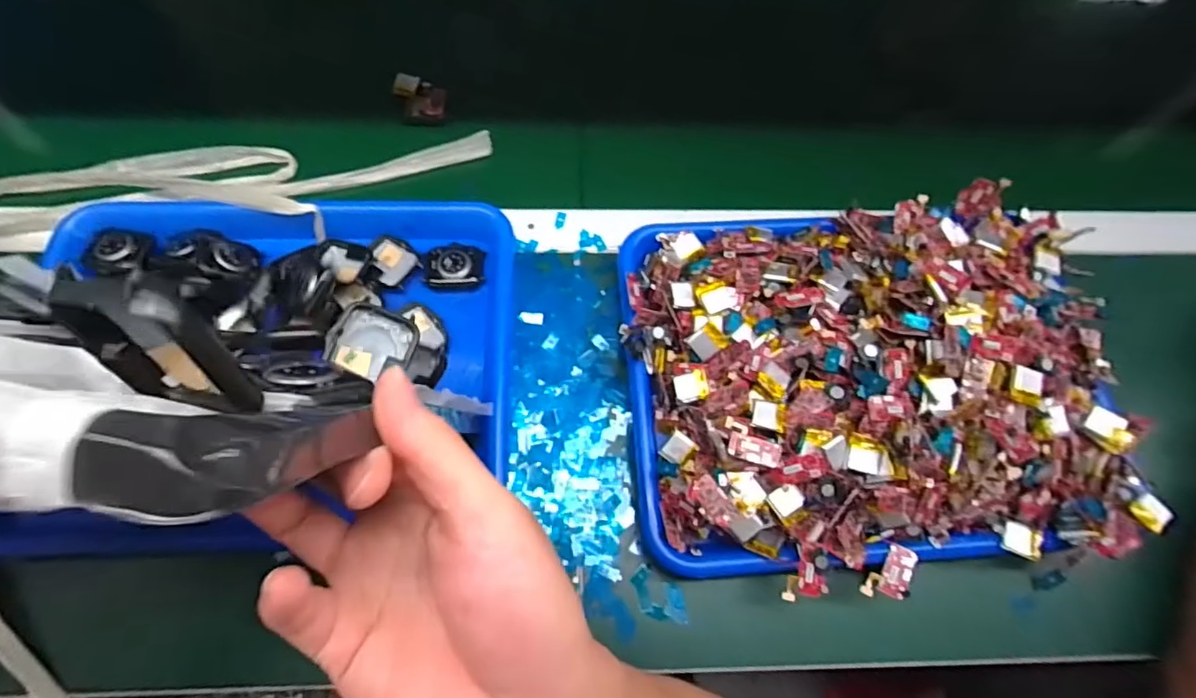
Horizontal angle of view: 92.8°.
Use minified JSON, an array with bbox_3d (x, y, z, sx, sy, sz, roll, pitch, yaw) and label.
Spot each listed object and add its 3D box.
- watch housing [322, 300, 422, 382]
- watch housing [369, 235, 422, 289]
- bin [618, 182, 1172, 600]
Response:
[{"bbox_3d":[-0.110,-0.002,0.281,0.038,0.012,0.034,22,80,-15],"label":"watch housing"},{"bbox_3d":[-0.159,-0.067,0.437,0.039,0.006,0.035,35,72,12],"label":"watch housing"},{"bbox_3d":[0.193,0.014,0.387,0.344,0.095,0.261,-6,69,-4],"label":"bin"}]

